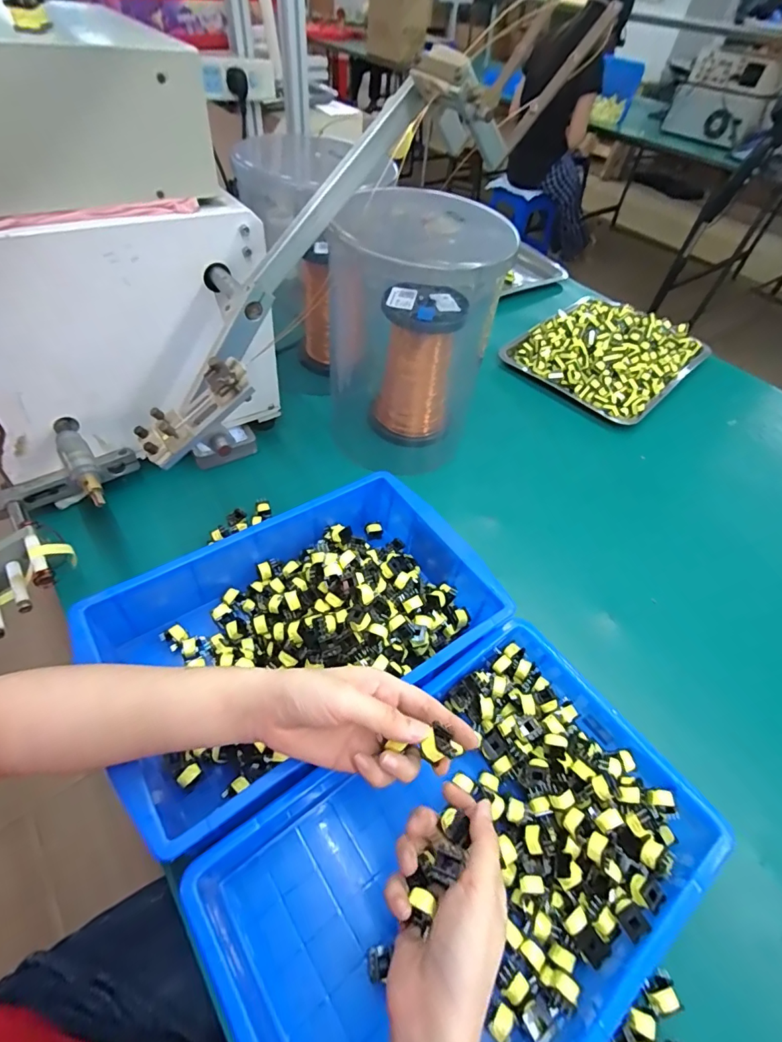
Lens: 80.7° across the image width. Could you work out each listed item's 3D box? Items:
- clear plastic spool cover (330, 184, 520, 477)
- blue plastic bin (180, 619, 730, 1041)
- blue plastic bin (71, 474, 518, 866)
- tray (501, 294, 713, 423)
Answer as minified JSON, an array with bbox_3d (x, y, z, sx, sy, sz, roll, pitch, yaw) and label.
[{"bbox_3d":[0.017,-0.253,0.636,0.210,0.293,0.188,29,54,17],"label":"clear plastic spool cover"},{"bbox_3d":[0.059,0.267,0.365,0.376,0.066,0.246,-26,58,-22],"label":"blue plastic bin"},{"bbox_3d":[-0.082,0.103,0.467,0.364,0.100,0.231,-28,59,-25],"label":"blue plastic bin"},{"bbox_3d":[0.421,-0.340,0.900,0.306,0.082,0.322,35,56,21],"label":"tray"}]

